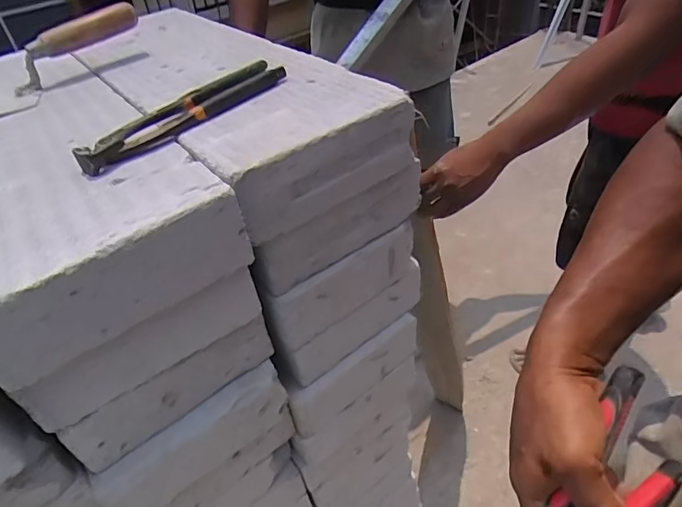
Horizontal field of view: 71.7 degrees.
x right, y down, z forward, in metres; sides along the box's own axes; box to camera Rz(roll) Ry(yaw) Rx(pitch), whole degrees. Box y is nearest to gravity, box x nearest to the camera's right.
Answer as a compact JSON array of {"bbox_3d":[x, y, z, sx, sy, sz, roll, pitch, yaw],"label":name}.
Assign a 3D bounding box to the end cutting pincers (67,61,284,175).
[{"bbox_3d":[-0.141,-0.133,0.440,0.038,0.018,0.216,25,50,31],"label":"end cutting pincers"}]

